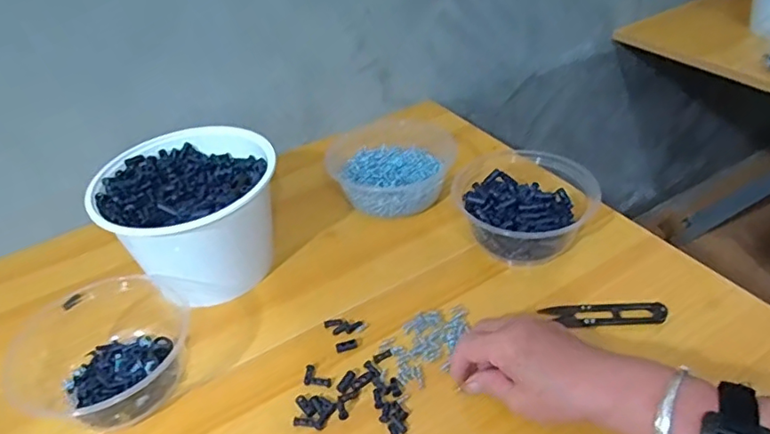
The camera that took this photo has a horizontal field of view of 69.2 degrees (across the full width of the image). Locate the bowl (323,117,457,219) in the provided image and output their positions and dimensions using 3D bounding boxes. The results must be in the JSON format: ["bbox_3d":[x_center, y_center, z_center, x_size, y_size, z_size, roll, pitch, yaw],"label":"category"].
[{"bbox_3d":[0.006,-0.048,0.632,0.146,0.067,0.117,-4,37,2],"label":"bowl"}]

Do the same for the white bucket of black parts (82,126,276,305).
[{"bbox_3d":[-0.187,0.001,0.549,0.155,0.114,0.148,-3,37,3],"label":"white bucket of black parts"}]

